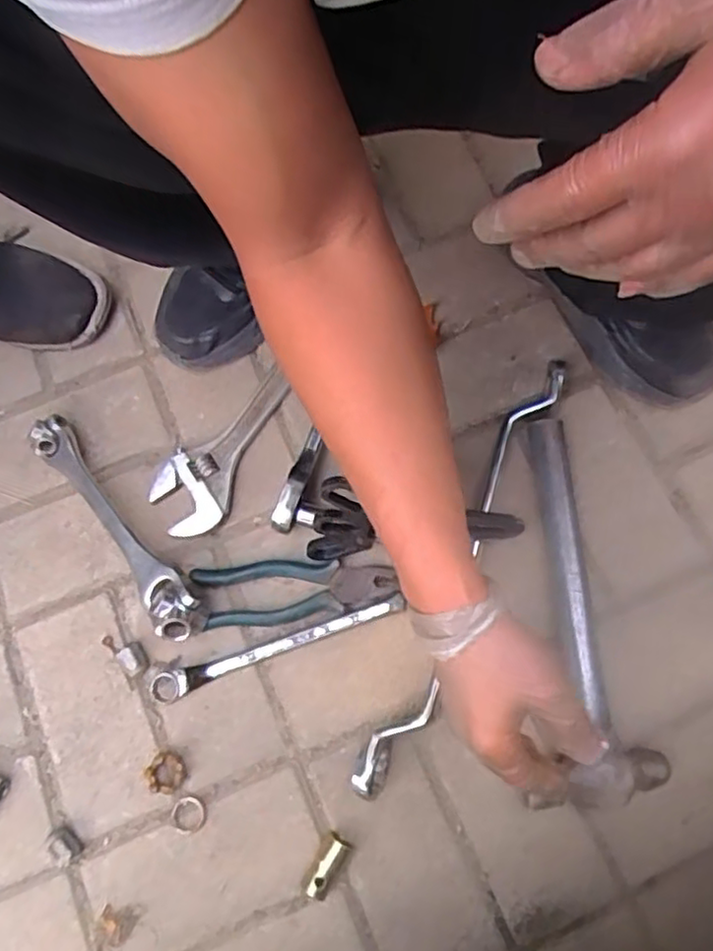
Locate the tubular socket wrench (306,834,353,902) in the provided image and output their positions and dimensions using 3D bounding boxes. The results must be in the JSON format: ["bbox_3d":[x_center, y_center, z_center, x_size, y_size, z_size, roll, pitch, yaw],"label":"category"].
[{"bbox_3d":[-0.023,0.313,0.543,0.019,0.020,0.046,31,77,9],"label":"tubular socket wrench"}]

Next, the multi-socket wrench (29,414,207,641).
[{"bbox_3d":[-0.217,0.046,0.609,0.045,0.043,0.245,-39,77,-9],"label":"multi-socket wrench"}]

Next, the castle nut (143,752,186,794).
[{"bbox_3d":[-0.160,0.250,0.567,0.032,0.011,0.032,0,75,1],"label":"castle nut"}]

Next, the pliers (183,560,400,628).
[{"bbox_3d":[-0.053,0.101,0.599,0.169,0.022,0.053,-7,74,-1],"label":"pliers"}]

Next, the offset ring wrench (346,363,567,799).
[{"bbox_3d":[0.095,0.079,0.588,0.036,0.039,0.405,24,76,8],"label":"offset ring wrench"}]

